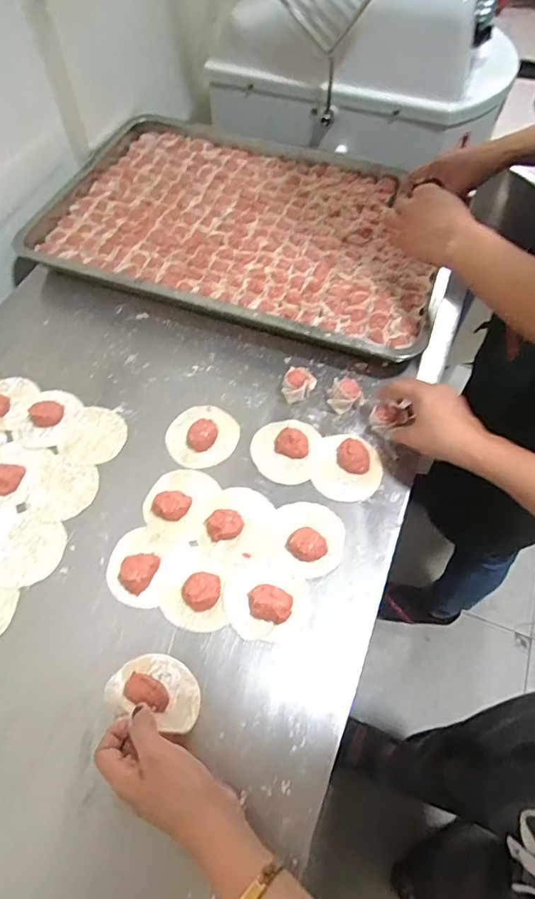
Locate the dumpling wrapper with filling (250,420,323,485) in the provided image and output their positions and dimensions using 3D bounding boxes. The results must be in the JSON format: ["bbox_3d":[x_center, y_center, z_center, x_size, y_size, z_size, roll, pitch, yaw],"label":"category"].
[{"bbox_3d":[0.019,-0.004,0.566,0.073,0.021,0.080,14,60,7],"label":"dumpling wrapper with filling"}]

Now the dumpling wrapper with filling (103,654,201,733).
[{"bbox_3d":[-0.098,0.206,0.432,0.082,0.036,0.052,18,61,9],"label":"dumpling wrapper with filling"}]

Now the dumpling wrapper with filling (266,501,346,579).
[{"bbox_3d":[0.040,0.088,0.513,0.078,0.020,0.080,12,60,7],"label":"dumpling wrapper with filling"}]

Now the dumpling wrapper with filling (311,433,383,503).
[{"bbox_3d":[0.090,0.017,0.555,0.076,0.018,0.081,0,59,-1],"label":"dumpling wrapper with filling"}]

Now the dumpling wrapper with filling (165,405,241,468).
[{"bbox_3d":[-0.076,-0.019,0.579,0.080,0.016,0.082,0,59,-1],"label":"dumpling wrapper with filling"}]

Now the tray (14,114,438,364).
[{"bbox_3d":[-0.038,-0.337,0.753,0.591,0.057,0.396,19,61,10],"label":"tray"}]

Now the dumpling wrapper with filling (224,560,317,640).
[{"bbox_3d":[0.001,0.144,0.479,0.085,0.017,0.072,6,59,3],"label":"dumpling wrapper with filling"}]

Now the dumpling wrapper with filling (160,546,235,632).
[{"bbox_3d":[-0.068,0.133,0.486,0.066,0.017,0.078,14,60,7],"label":"dumpling wrapper with filling"}]

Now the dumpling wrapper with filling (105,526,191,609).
[{"bbox_3d":[-0.126,0.113,0.499,0.068,0.019,0.078,20,61,11],"label":"dumpling wrapper with filling"}]

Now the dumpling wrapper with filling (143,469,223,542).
[{"bbox_3d":[-0.095,0.053,0.533,0.071,0.019,0.081,18,61,10],"label":"dumpling wrapper with filling"}]

